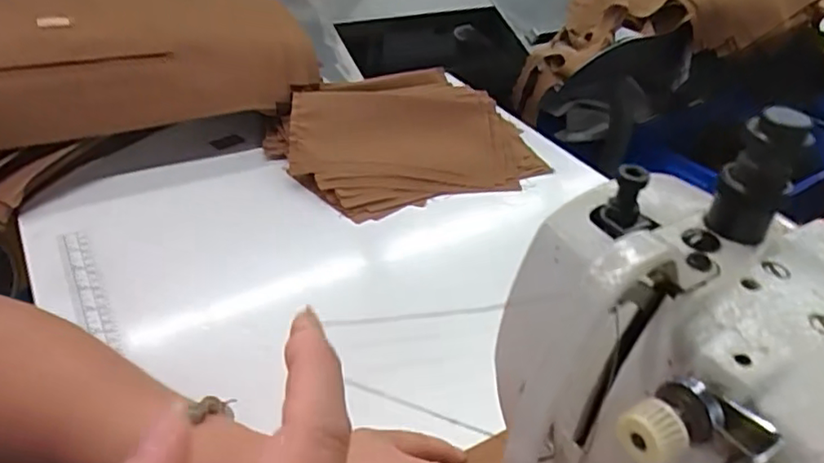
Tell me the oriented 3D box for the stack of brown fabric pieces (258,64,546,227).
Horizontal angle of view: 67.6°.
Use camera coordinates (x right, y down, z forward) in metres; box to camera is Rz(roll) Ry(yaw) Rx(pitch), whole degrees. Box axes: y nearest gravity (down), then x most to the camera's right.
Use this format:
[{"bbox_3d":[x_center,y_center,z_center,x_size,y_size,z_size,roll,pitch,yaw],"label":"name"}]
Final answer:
[{"bbox_3d":[-0.006,-0.103,0.651,0.253,0.055,0.205,-18,42,-28],"label":"stack of brown fabric pieces"}]

